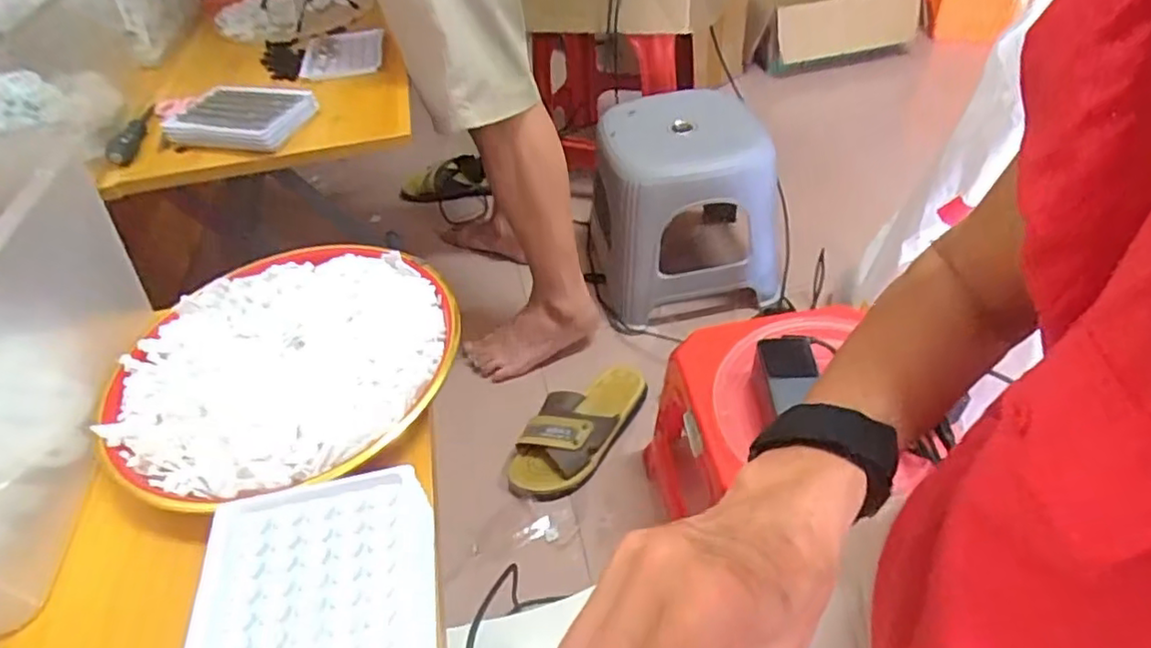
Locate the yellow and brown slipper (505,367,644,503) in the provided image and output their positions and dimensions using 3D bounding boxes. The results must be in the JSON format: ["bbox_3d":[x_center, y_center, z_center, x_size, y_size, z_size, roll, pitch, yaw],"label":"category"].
[{"bbox_3d":[0.006,0.150,0.958,0.123,0.063,0.265,28,54,29],"label":"yellow and brown slipper"}]

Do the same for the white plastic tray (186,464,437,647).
[{"bbox_3d":[-0.116,0.132,0.280,0.106,0.015,0.141,-11,45,-5],"label":"white plastic tray"}]

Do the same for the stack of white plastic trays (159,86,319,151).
[{"bbox_3d":[-0.349,-0.218,0.676,0.129,0.033,0.099,9,47,14],"label":"stack of white plastic trays"}]

